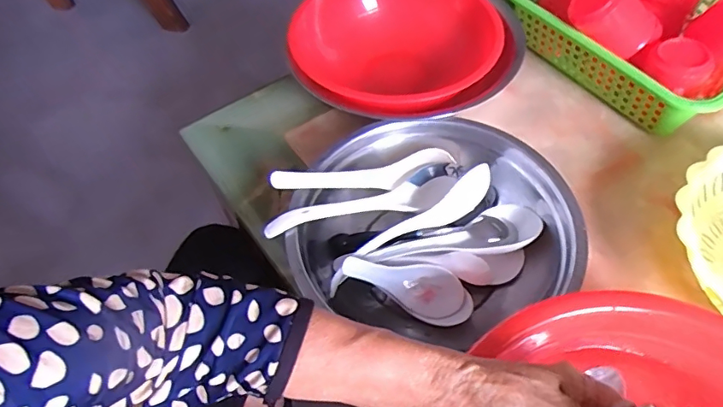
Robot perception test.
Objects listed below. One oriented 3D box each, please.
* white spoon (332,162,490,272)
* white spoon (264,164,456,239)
[{"bbox_3d":[0.055,0.018,0.495,0.180,0.035,0.025,-29,59,-17],"label":"white spoon"},{"bbox_3d":[0.007,0.002,0.503,0.204,0.025,0.049,-14,54,-26],"label":"white spoon"}]

